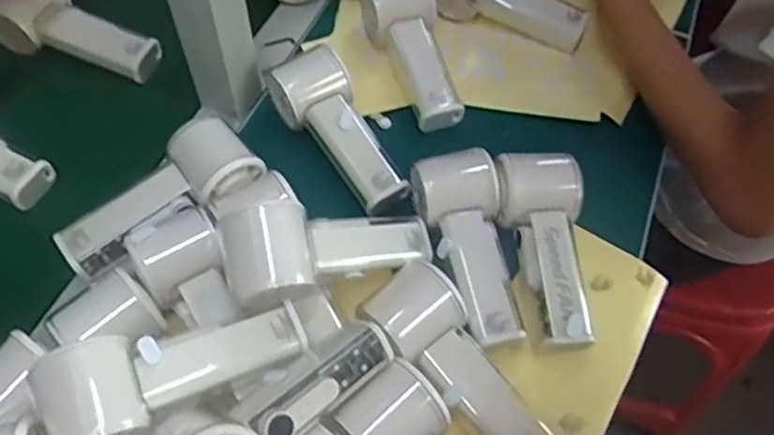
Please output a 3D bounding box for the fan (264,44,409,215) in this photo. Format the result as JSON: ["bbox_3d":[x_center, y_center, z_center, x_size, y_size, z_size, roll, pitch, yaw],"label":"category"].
[{"bbox_3d":[-0.037,-0.070,0.529,0.056,0.060,0.147,-31,64,-20],"label":"fan"}]

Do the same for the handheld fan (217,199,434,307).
[{"bbox_3d":[-0.034,0.021,0.442,0.152,0.047,0.057,-5,54,-36],"label":"handheld fan"}]

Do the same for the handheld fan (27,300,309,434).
[{"bbox_3d":[-0.124,0.092,0.384,0.152,0.054,0.058,-16,59,-27],"label":"handheld fan"}]

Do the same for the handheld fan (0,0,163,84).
[{"bbox_3d":[-0.284,-0.175,0.579,0.154,0.049,0.054,15,58,7],"label":"handheld fan"}]

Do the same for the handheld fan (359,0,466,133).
[{"bbox_3d":[0.025,-0.156,0.582,0.063,0.050,0.167,-15,72,-12],"label":"handheld fan"}]

